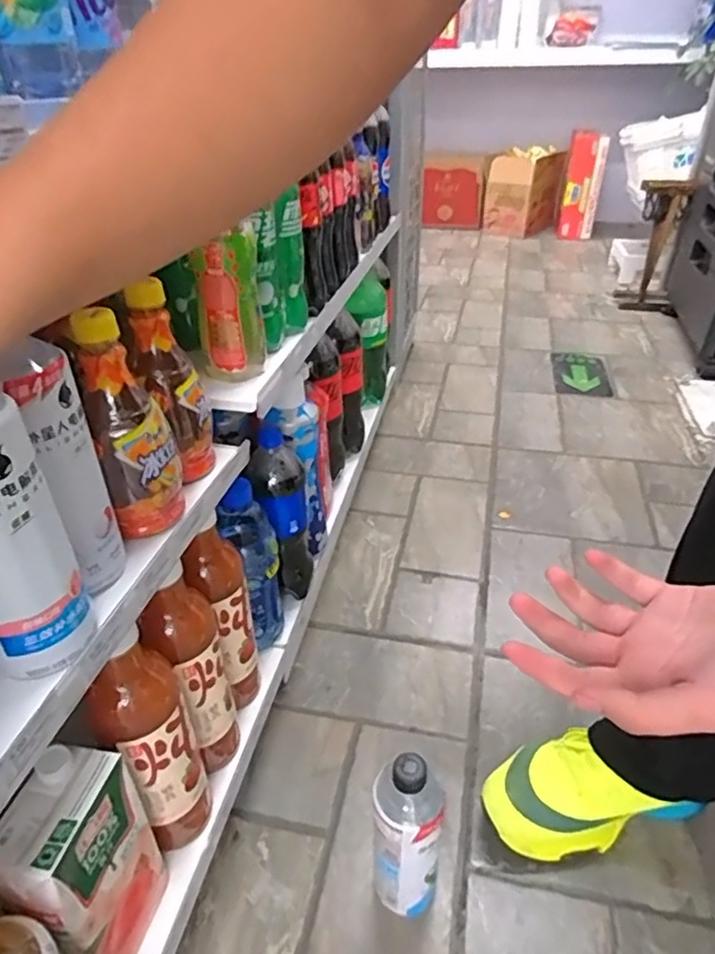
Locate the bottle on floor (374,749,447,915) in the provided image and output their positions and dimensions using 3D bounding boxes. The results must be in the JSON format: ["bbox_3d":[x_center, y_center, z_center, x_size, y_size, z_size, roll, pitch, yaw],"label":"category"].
[{"bbox_3d":[0.048,0.350,0.586,0.061,0.228,0.057,-1,34,1],"label":"bottle on floor"}]

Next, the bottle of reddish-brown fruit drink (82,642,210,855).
[{"bbox_3d":[-0.183,0.246,0.542,0.069,0.243,0.065,-1,34,0],"label":"bottle of reddish-brown fruit drink"}]

